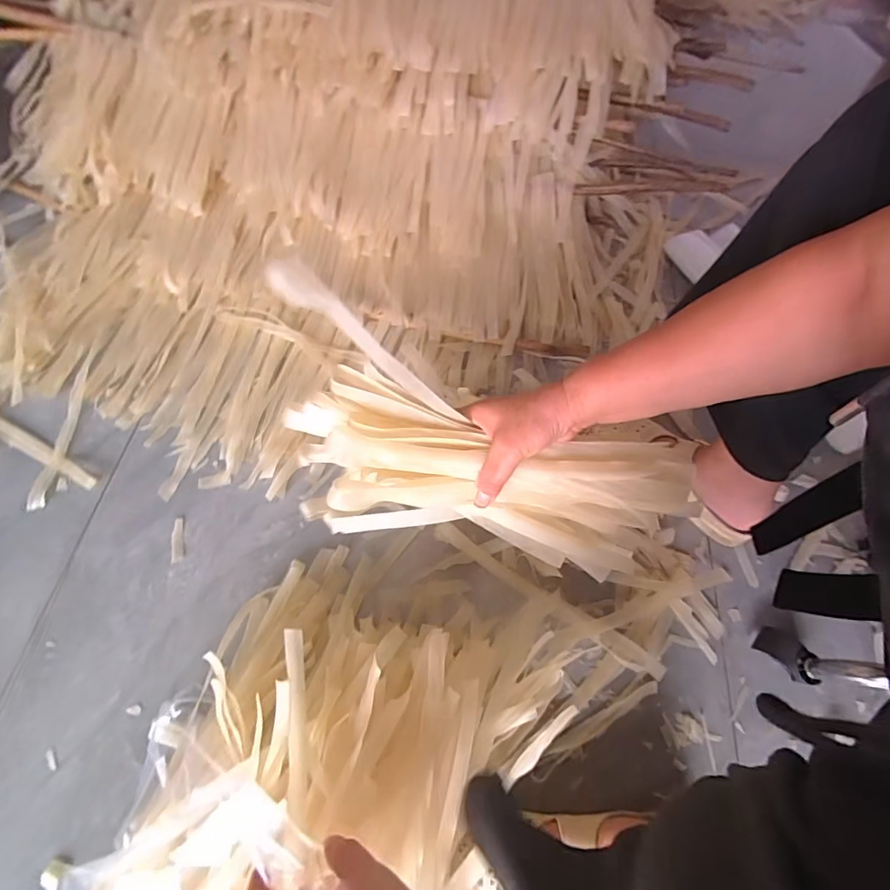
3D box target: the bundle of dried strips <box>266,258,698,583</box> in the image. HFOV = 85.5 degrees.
[{"bbox_3d":[0.023,0.016,0.405,0.370,0.112,0.138,19,62,-11],"label":"bundle of dried strips"}]

